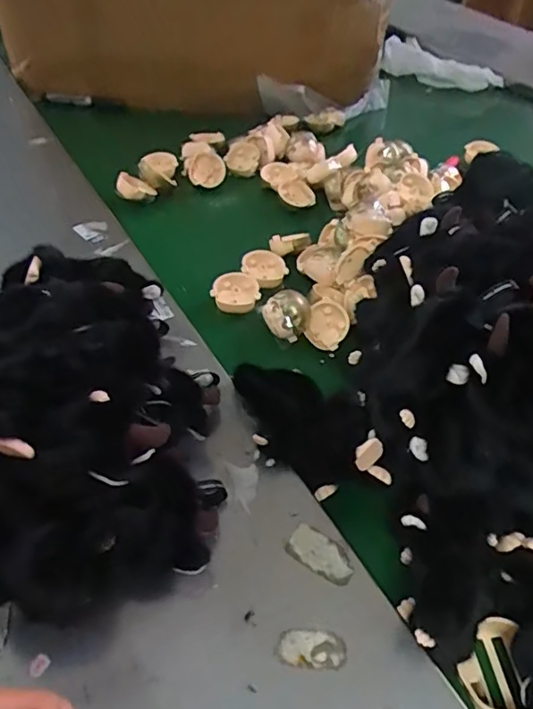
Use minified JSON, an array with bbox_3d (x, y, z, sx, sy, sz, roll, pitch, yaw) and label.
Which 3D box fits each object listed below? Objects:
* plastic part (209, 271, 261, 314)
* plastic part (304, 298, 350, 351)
[{"bbox_3d":[-0.033,-0.065,0.592,0.049,0.033,0.040,3,46,0],"label":"plastic part"},{"bbox_3d":[0.061,-0.030,0.553,0.047,0.014,0.047,-6,76,22],"label":"plastic part"}]

